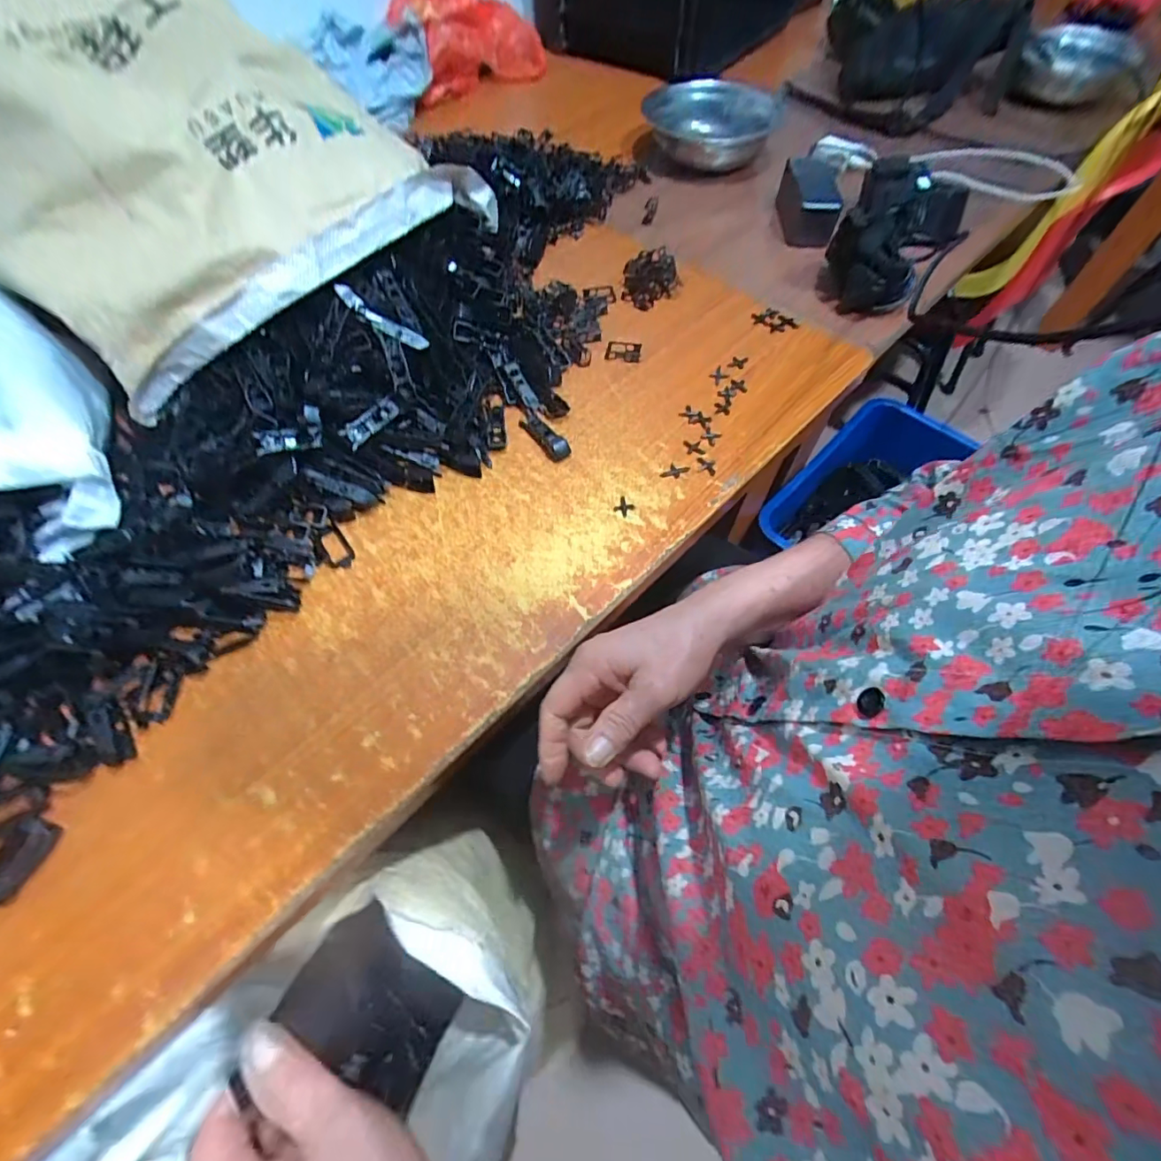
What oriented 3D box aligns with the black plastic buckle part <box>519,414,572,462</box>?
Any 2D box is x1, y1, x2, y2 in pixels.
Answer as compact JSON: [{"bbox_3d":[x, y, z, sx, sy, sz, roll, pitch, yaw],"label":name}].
[{"bbox_3d":[-0.038,-0.144,0.512,0.018,0.015,0.067,-37,67,-18],"label":"black plastic buckle part"}]

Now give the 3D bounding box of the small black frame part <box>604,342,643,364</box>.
[{"bbox_3d":[0.048,-0.256,0.575,0.038,0.004,0.028,8,61,5],"label":"small black frame part"}]

